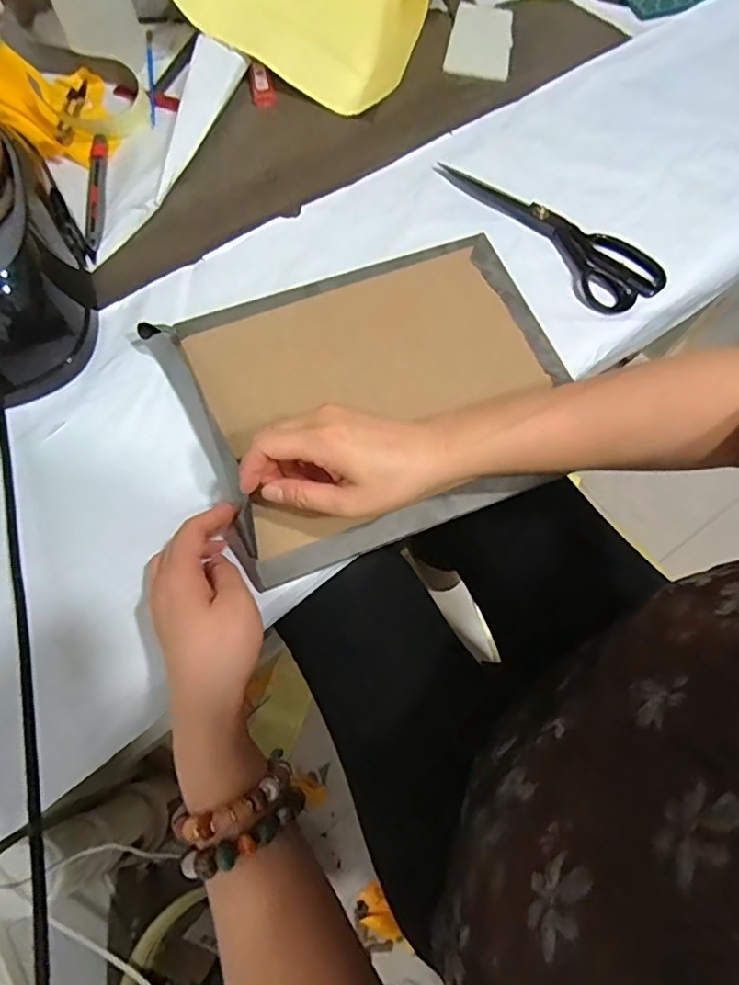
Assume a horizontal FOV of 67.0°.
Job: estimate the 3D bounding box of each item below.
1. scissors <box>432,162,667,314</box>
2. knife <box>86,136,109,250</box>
[{"bbox_3d":[0.172,-0.261,0.548,0.245,0.009,0.080,40,74,11],"label":"scissors"},{"bbox_3d":[-0.267,-0.296,0.547,0.018,0.007,0.138,-5,71,-4],"label":"knife"}]

